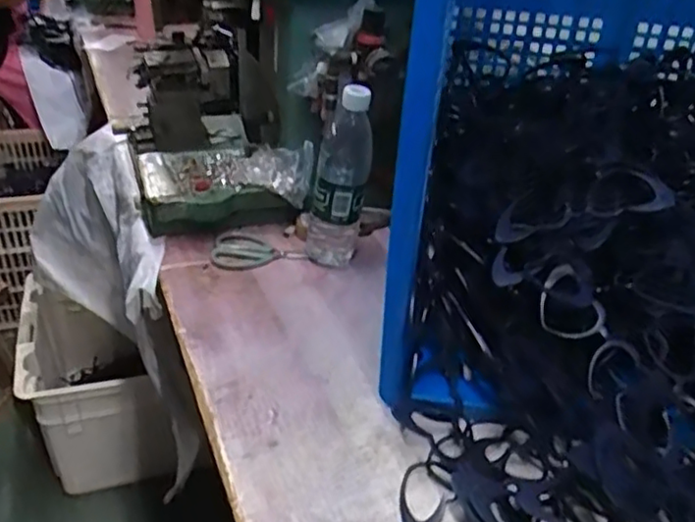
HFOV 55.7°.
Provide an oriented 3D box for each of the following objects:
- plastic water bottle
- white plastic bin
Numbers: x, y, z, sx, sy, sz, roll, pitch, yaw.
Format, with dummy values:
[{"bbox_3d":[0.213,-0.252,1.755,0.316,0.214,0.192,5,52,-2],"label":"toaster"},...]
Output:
[{"bbox_3d":[-0.012,-0.107,0.831,0.072,0.222,0.081,0,32,-8],"label":"plastic water bottle"},{"bbox_3d":[-0.565,0.265,1.434,0.247,0.308,0.435,-11,36,-25],"label":"white plastic bin"}]

